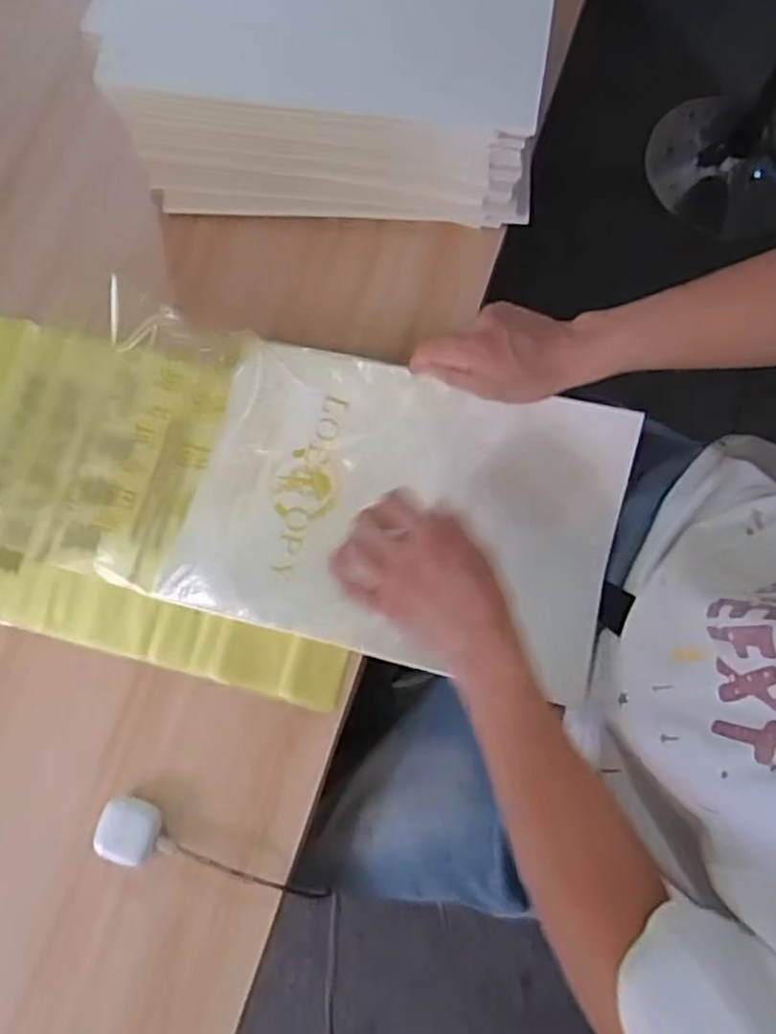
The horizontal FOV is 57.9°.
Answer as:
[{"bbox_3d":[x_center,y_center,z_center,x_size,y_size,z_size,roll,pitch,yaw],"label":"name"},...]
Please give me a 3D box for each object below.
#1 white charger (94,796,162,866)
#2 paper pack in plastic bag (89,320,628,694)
[{"bbox_3d":[-0.221,0.266,0.594,0.051,0.020,0.047,15,78,5],"label":"white charger"},{"bbox_3d":[-0.021,-0.017,0.609,0.433,0.043,0.250,14,78,5],"label":"paper pack in plastic bag"}]

